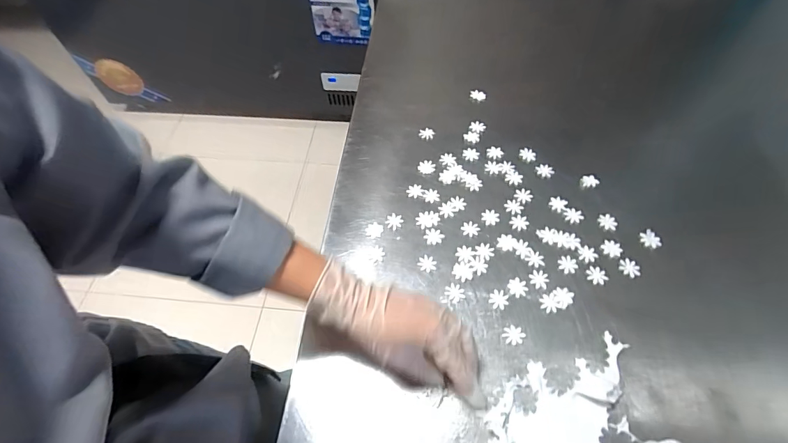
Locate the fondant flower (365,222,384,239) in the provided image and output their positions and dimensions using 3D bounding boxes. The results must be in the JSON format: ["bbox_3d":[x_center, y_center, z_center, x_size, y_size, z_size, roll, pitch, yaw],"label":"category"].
[{"bbox_3d":[-0.024,0.010,0.503,0.021,0.004,0.020,27,62,18],"label":"fondant flower"}]

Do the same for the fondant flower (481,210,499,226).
[{"bbox_3d":[0.119,-0.006,0.505,0.020,0.004,0.021,-1,57,1],"label":"fondant flower"}]

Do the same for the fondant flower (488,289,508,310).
[{"bbox_3d":[0.115,0.085,0.448,0.021,0.004,0.020,-1,57,1],"label":"fondant flower"}]

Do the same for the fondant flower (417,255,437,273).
[{"bbox_3d":[0.038,0.048,0.476,0.020,0.004,0.021,-1,57,1],"label":"fondant flower"}]

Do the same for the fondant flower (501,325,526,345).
[{"bbox_3d":[0.125,0.118,0.426,0.021,0.004,0.020,-1,57,1],"label":"fondant flower"}]

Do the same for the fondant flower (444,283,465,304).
[{"bbox_3d":[0.068,0.078,0.454,0.020,0.004,0.022,-1,57,1],"label":"fondant flower"}]

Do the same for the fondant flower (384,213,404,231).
[{"bbox_3d":[0.000,0.000,0.509,0.021,0.004,0.022,-1,57,1],"label":"fondant flower"}]

